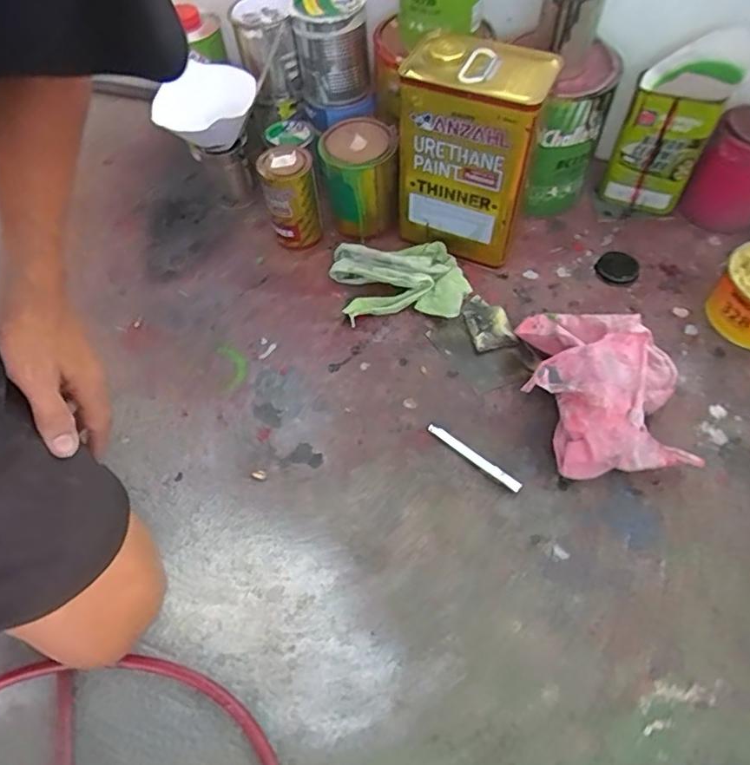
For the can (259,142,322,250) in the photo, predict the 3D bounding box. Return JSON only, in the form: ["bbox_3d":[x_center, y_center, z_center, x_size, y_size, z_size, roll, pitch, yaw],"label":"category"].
[{"bbox_3d":[-0.117,-0.252,0.794,0.070,0.134,0.083,-14,60,-8],"label":"can"}]

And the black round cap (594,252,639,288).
[{"bbox_3d":[0.340,-0.161,0.780,0.055,0.012,0.067,23,61,13],"label":"black round cap"}]

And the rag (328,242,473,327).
[{"bbox_3d":[0.030,-0.139,0.752,0.187,0.041,0.117,2,59,1],"label":"rag"}]

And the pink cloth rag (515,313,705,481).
[{"bbox_3d":[0.270,0.001,0.638,0.193,0.085,0.226,5,59,3],"label":"pink cloth rag"}]

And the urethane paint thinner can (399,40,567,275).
[{"bbox_3d":[0.117,-0.290,0.727,0.172,0.242,0.120,23,61,13],"label":"urethane paint thinner can"}]

